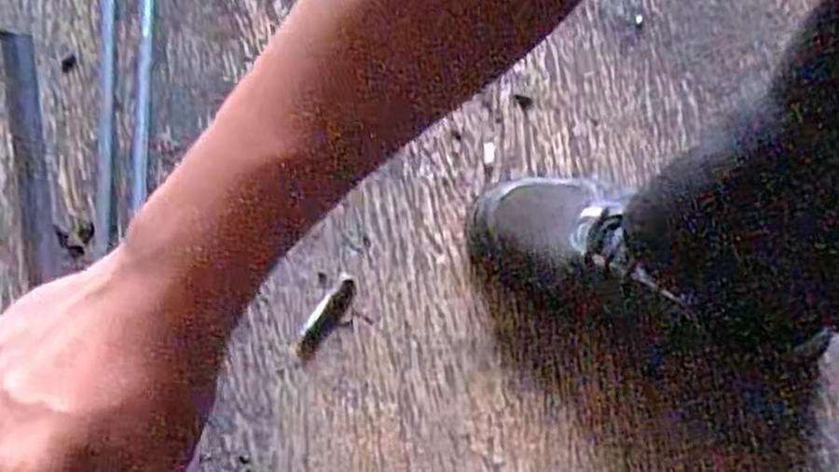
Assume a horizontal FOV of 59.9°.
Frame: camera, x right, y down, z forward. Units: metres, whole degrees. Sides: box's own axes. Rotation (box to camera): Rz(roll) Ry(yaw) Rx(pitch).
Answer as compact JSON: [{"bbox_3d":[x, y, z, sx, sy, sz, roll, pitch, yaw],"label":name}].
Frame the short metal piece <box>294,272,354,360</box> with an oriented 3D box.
[{"bbox_3d":[-0.076,0.065,0.584,0.019,0.011,0.074,31,75,11],"label":"short metal piece"}]

